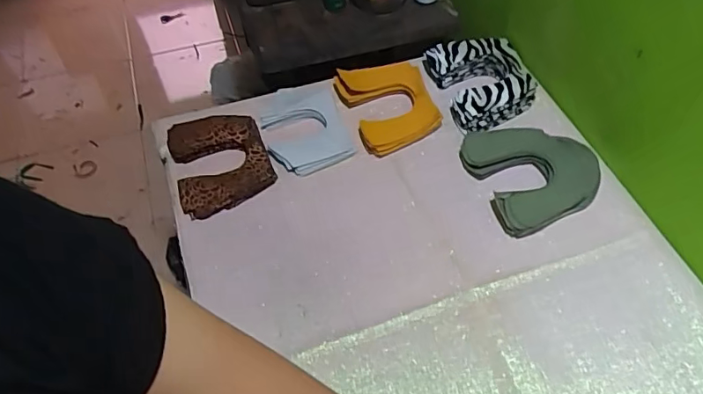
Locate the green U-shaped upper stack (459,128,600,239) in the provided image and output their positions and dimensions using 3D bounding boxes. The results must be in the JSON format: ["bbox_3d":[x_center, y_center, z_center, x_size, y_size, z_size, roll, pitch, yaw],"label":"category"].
[{"bbox_3d":[0.257,-0.037,0.752,0.166,0.032,0.169,-14,54,-9],"label":"green U-shaped upper stack"}]

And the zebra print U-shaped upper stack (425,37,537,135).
[{"bbox_3d":[0.205,-0.182,0.846,0.136,0.060,0.156,-17,54,-11],"label":"zebra print U-shaped upper stack"}]

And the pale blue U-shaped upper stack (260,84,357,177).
[{"bbox_3d":[-0.071,-0.104,0.808,0.116,0.030,0.154,-15,54,-10],"label":"pale blue U-shaped upper stack"}]

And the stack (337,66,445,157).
[{"bbox_3d":[0.059,-0.142,0.827,0.129,0.037,0.157,-18,55,-12],"label":"stack"}]

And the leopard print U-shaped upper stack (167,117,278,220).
[{"bbox_3d":[-0.189,-0.055,0.776,0.130,0.028,0.168,-16,54,-11],"label":"leopard print U-shaped upper stack"}]

